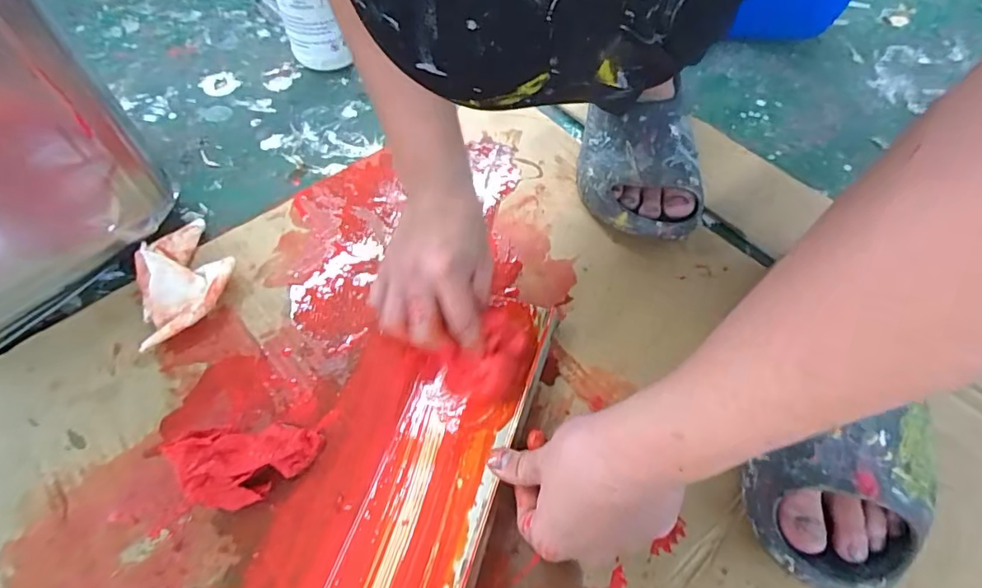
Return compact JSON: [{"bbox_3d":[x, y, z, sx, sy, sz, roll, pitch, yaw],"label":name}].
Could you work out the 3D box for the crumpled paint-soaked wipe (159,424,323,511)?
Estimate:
[{"bbox_3d":[-0.176,0.111,0.364,0.093,0.050,0.057,-27,60,-19],"label":"crumpled paint-soaked wipe"}]

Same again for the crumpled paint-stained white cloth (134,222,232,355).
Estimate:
[{"bbox_3d":[-0.285,-0.018,0.456,0.100,0.037,0.112,-39,64,-25],"label":"crumpled paint-stained white cloth"}]

